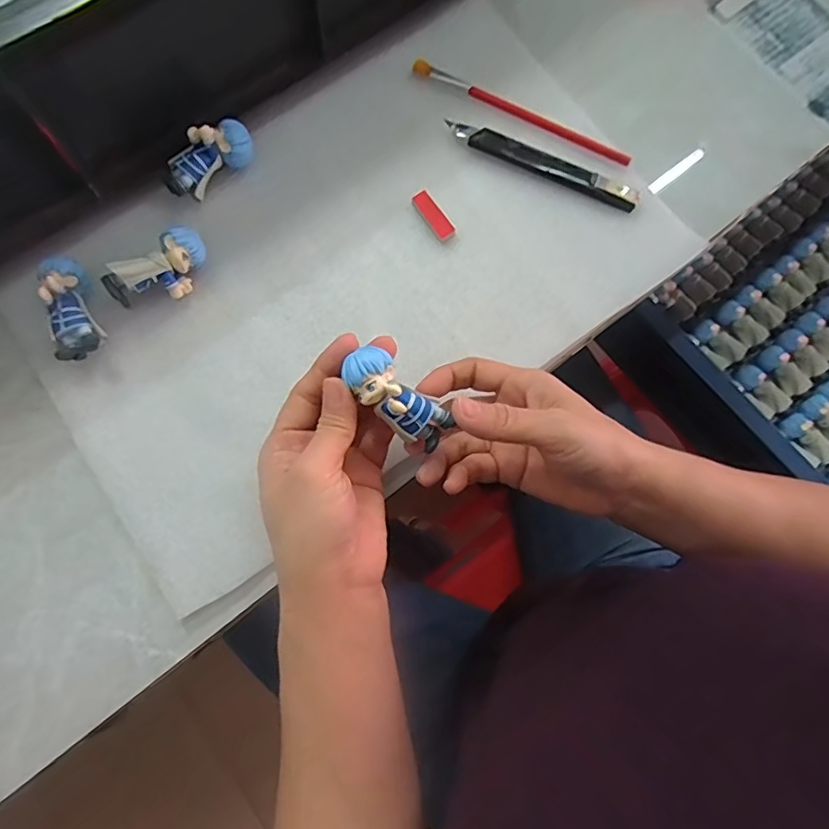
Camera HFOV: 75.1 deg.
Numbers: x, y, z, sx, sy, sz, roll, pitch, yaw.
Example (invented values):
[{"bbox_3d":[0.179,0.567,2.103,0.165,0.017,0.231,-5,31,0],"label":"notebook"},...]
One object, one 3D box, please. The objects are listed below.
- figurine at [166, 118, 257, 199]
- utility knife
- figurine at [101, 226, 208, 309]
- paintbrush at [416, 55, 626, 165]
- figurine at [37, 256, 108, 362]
[{"bbox_3d":[-0.133,-0.165,0.349,0.061,0.033,0.023,-36,81,-8],"label":"figurine"},{"bbox_3d":[0.088,-0.174,0.370,0.137,0.006,0.019,22,78,4],"label":"utility knife"},{"bbox_3d":[-0.156,-0.088,0.334,0.026,0.033,0.061,42,80,8],"label":"figurine"},{"bbox_3d":[0.075,-0.217,0.384,0.169,0.004,0.012,28,78,5],"label":"paintbrush"},{"bbox_3d":[-0.209,-0.065,0.326,0.024,0.036,0.060,-17,78,-5],"label":"figurine"}]

